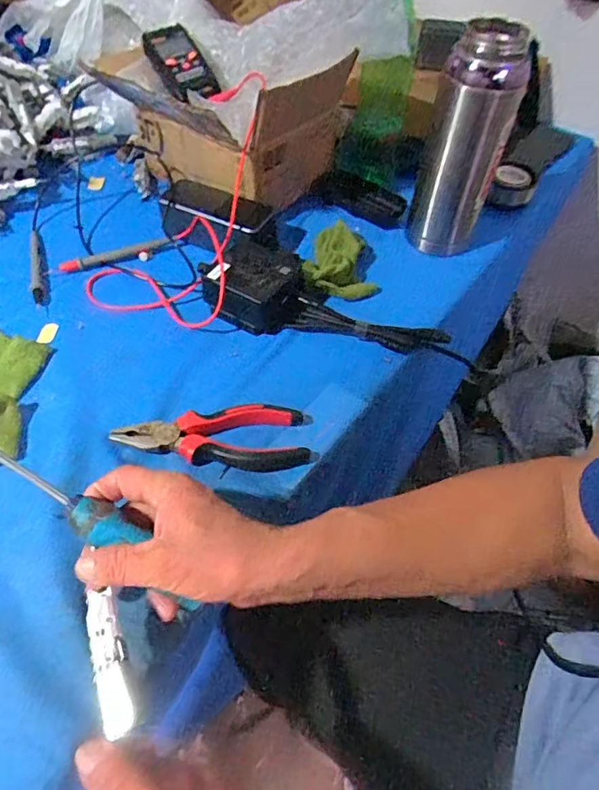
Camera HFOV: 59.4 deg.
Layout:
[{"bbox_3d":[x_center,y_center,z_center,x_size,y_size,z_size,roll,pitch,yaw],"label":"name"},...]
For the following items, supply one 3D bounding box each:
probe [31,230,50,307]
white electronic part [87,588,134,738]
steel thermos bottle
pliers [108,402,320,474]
[{"bbox_3d":[-0.285,-0.143,0.573,0.016,0.009,0.112,-13,54,-12],"label":"probe"},{"bbox_3d":[-0.112,0.154,0.308,0.019,0.007,0.079,-17,59,-15],"label":"white electronic part"},{"bbox_3d":[0.174,-0.267,0.548,0.076,0.198,0.085,15,53,9],"label":"steel thermos bottle"},{"bbox_3d":[-0.069,0.037,0.439,0.160,0.022,0.056,-2,52,-4],"label":"pliers"}]

